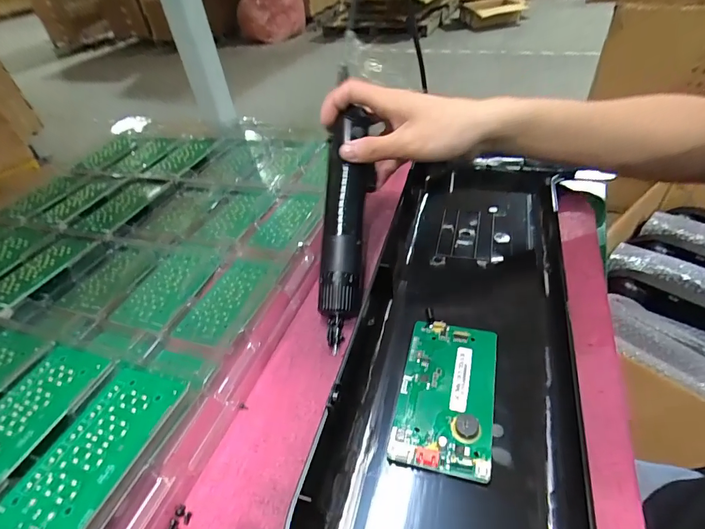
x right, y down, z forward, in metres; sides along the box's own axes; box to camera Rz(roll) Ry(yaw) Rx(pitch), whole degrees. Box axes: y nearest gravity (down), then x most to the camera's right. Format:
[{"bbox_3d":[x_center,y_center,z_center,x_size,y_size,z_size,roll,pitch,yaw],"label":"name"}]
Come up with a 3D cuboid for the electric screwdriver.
[{"bbox_3d":[-0.003,-0.042,0.349,0.038,0.036,0.214,2,71,8],"label":"electric screwdriver"}]

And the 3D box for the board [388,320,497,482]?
[{"bbox_3d":[0.063,0.084,0.272,0.060,0.009,0.106,9,44,14],"label":"board"}]

